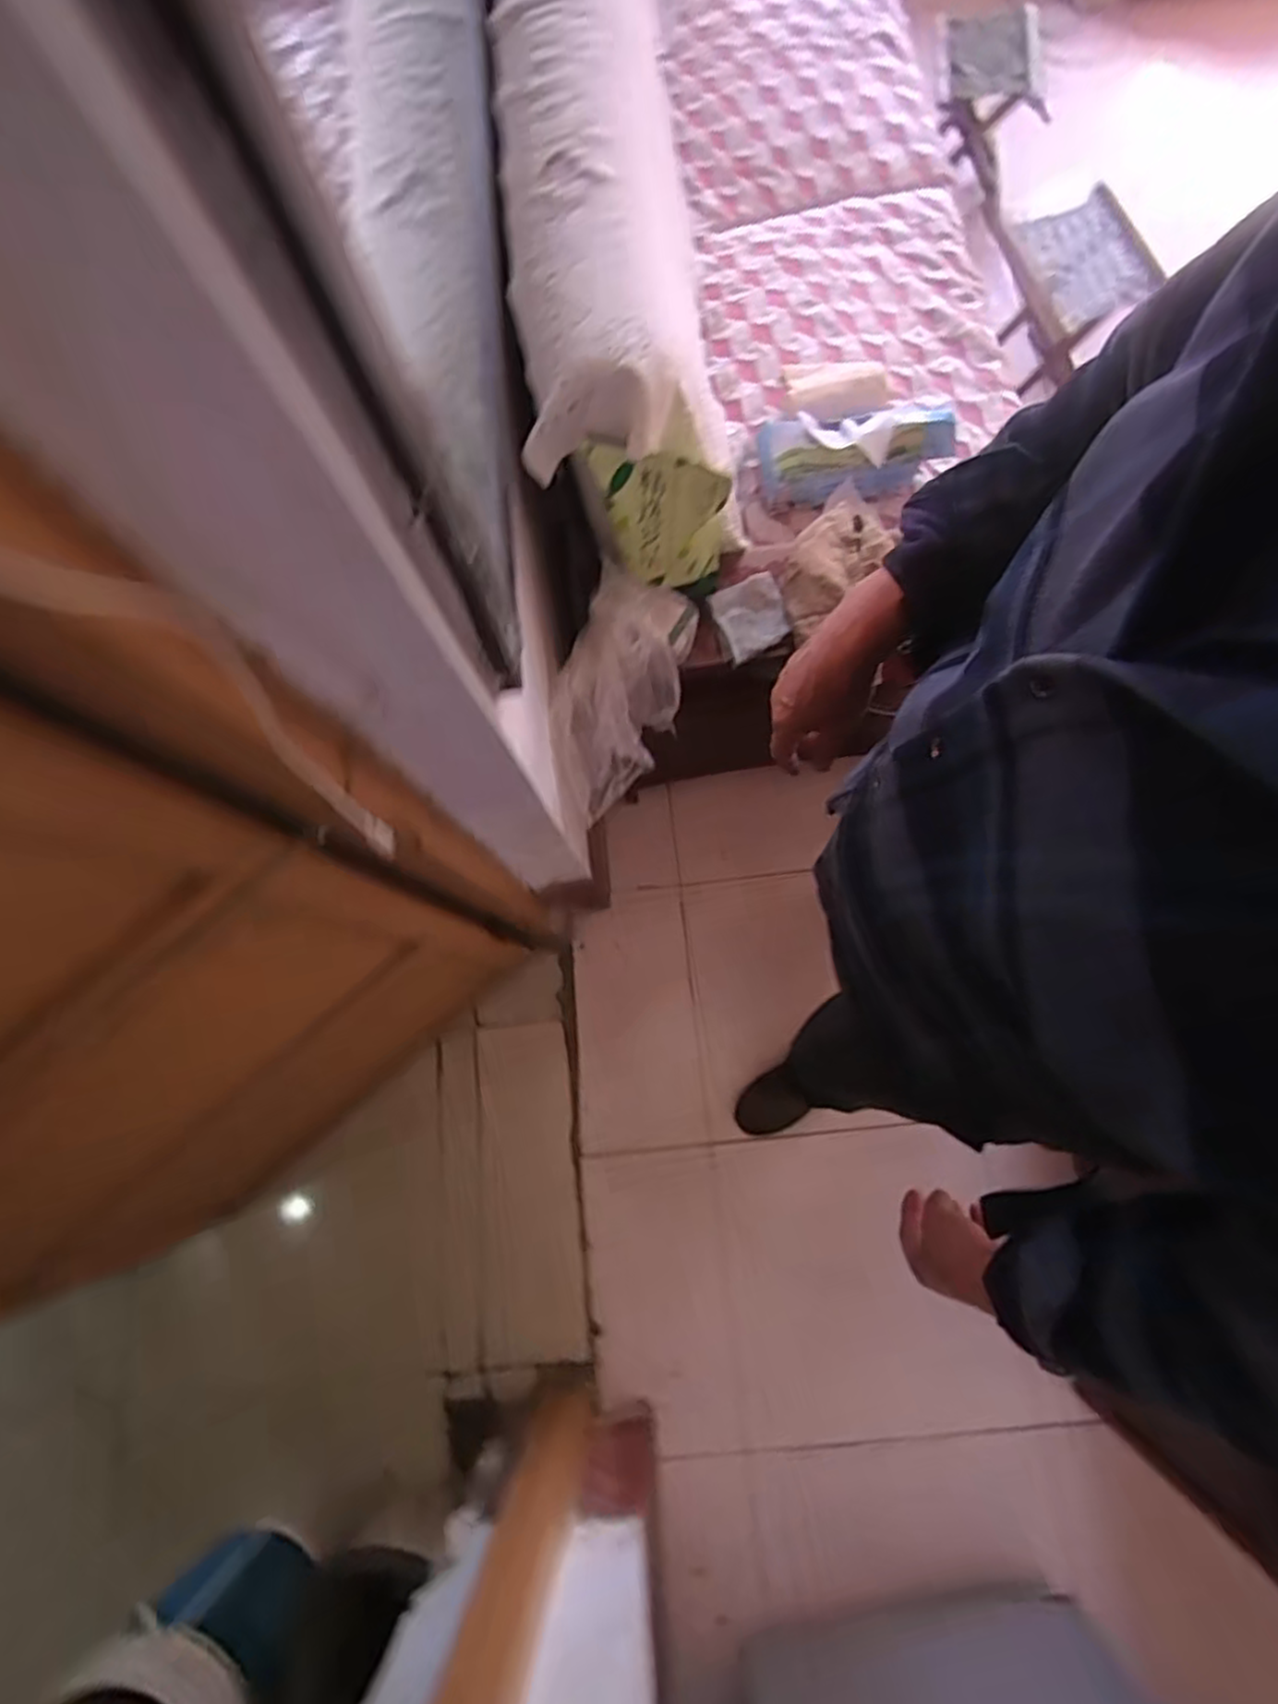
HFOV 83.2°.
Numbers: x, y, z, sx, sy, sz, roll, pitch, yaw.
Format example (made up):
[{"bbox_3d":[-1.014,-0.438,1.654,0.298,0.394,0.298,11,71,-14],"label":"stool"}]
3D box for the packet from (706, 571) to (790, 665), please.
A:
[{"bbox_3d":[0.152,-0.320,0.971,0.097,0.016,0.103,-26,76,-2],"label":"packet"}]

